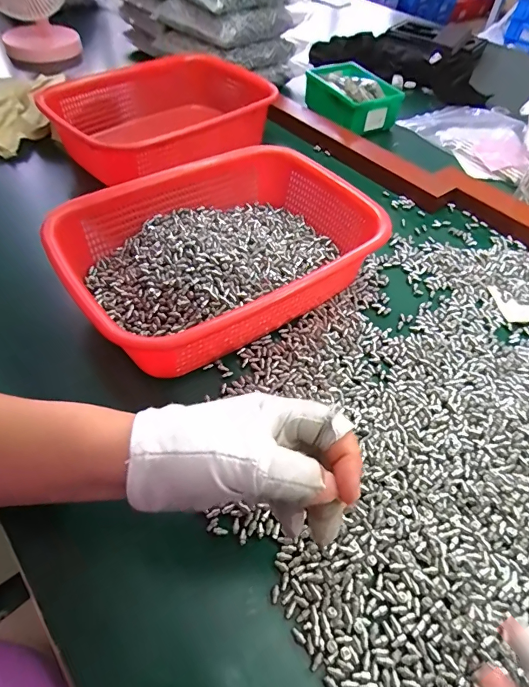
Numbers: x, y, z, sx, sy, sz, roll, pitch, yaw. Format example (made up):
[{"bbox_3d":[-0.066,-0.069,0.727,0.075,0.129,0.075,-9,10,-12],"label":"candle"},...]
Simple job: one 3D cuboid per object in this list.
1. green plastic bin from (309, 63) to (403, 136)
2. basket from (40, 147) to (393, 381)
[{"bbox_3d":[0.143,-0.401,0.679,0.107,0.057,0.142,-19,55,-17],"label":"green plastic bin"},{"bbox_3d":[-0.037,-0.089,0.403,0.282,0.075,0.207,-30,59,-24],"label":"basket"}]

